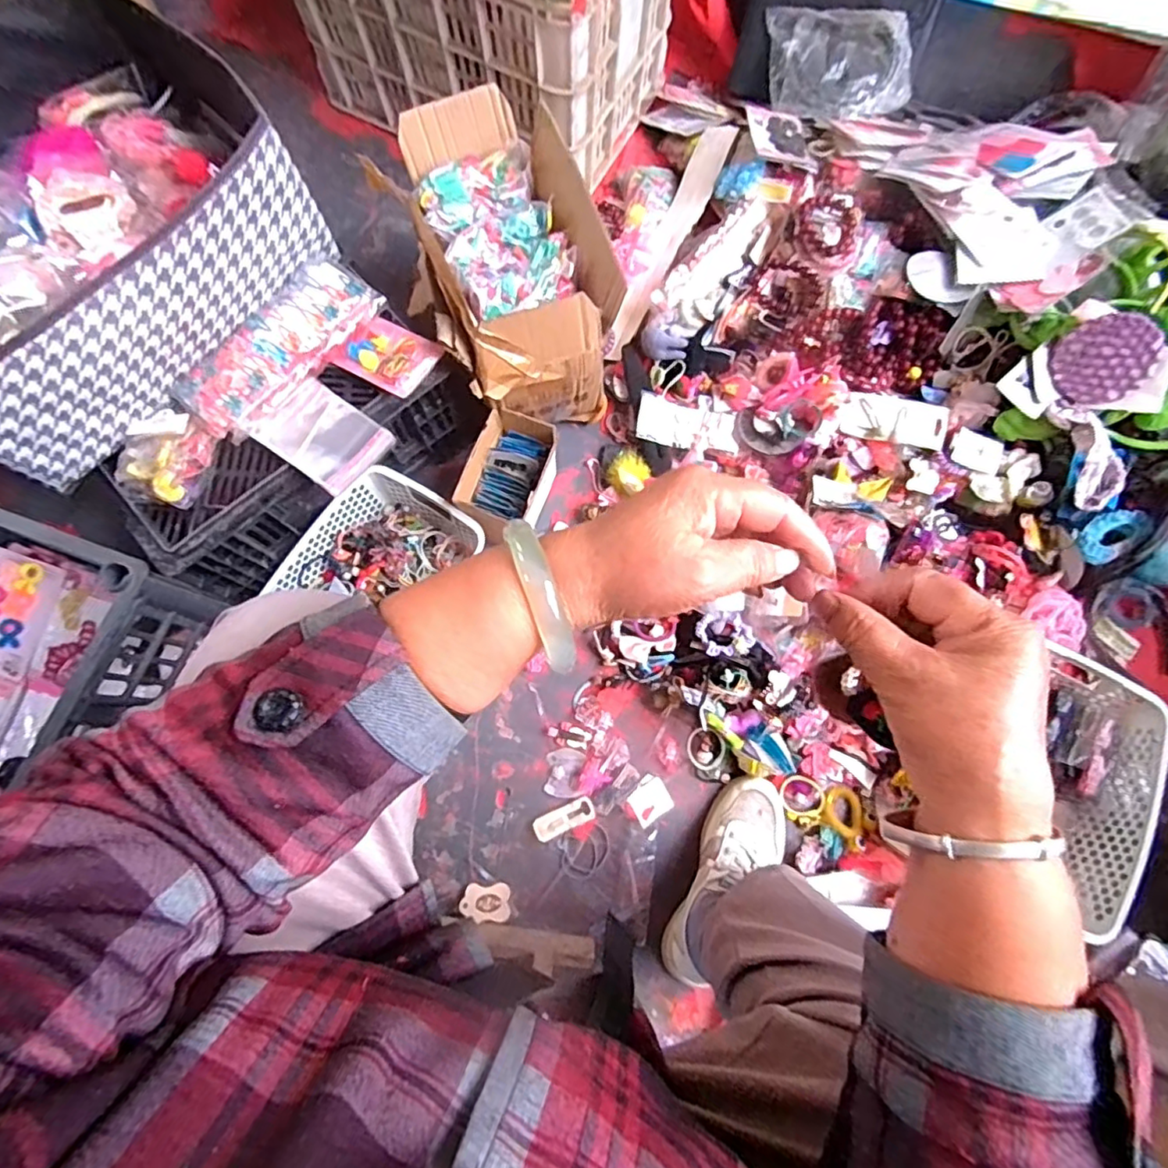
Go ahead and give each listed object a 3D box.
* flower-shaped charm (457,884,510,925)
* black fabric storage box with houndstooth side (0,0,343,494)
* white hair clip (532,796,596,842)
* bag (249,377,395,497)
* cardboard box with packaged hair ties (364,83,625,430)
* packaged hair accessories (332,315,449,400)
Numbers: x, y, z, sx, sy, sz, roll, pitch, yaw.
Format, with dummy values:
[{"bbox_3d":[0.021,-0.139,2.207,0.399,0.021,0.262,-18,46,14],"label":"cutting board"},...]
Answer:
[{"bbox_3d":[-0.117,0.378,0.710,0.058,0.005,0.041,-1,52,-5],"label":"flower-shaped charm"},{"bbox_3d":[-0.529,-0.360,0.599,0.356,0.161,0.407,41,79,9],"label":"black fabric storage box with houndstooth side"},{"bbox_3d":[-0.025,0.291,0.739,0.078,0.010,0.029,-22,77,-6],"label":"white hair clip"},{"bbox_3d":[-0.284,-0.161,0.664,0.112,0.034,0.094,37,77,14],"label":"bag"},{"bbox_3d":[-0.104,-0.385,0.760,0.218,0.230,0.335,-24,78,-6],"label":"cardboard box with packaged hair ties"},{"bbox_3d":[-0.220,-0.261,0.681,0.102,0.022,0.078,31,78,7],"label":"packaged hair accessories"}]

